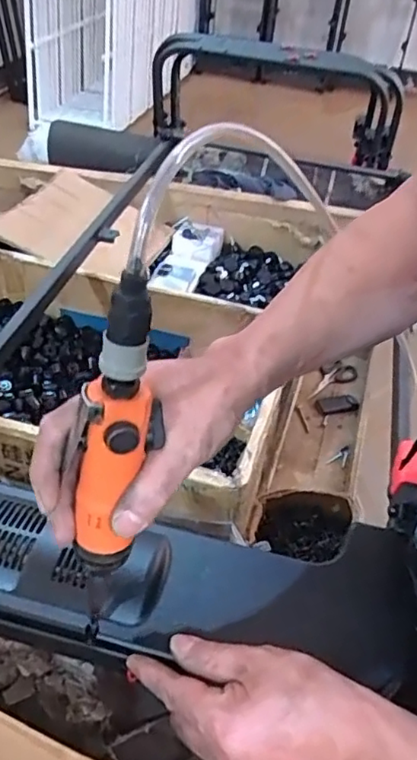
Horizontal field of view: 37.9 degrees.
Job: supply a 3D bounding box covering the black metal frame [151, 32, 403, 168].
[{"bbox_3d":[0.138,-0.589,1.268,0.516,0.198,0.160,8,42,2],"label":"black metal frame"}]

